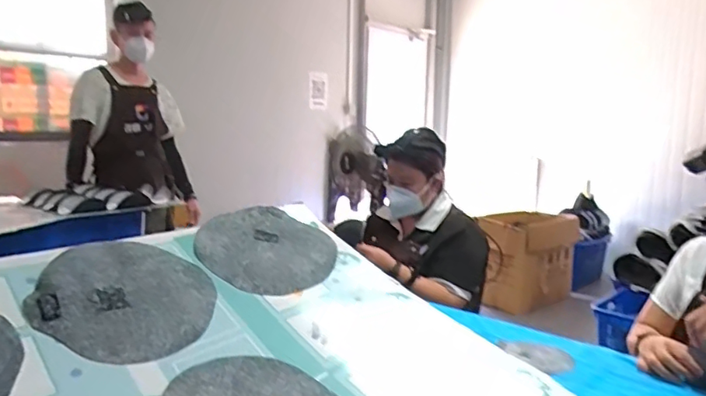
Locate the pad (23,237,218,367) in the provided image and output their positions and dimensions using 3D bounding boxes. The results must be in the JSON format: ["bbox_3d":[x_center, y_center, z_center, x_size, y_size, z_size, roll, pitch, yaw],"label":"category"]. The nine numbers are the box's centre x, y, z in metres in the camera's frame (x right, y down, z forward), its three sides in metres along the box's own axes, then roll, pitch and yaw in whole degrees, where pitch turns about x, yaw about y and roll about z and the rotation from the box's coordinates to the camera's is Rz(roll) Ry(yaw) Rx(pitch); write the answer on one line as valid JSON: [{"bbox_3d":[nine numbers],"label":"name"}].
[{"bbox_3d":[-0.202,0.086,0.495,0.150,0.010,0.143,15,29,-9],"label":"pad"}]

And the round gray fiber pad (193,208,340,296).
[{"bbox_3d":[-0.097,0.056,0.610,0.143,0.010,0.145,9,30,-5],"label":"round gray fiber pad"}]

